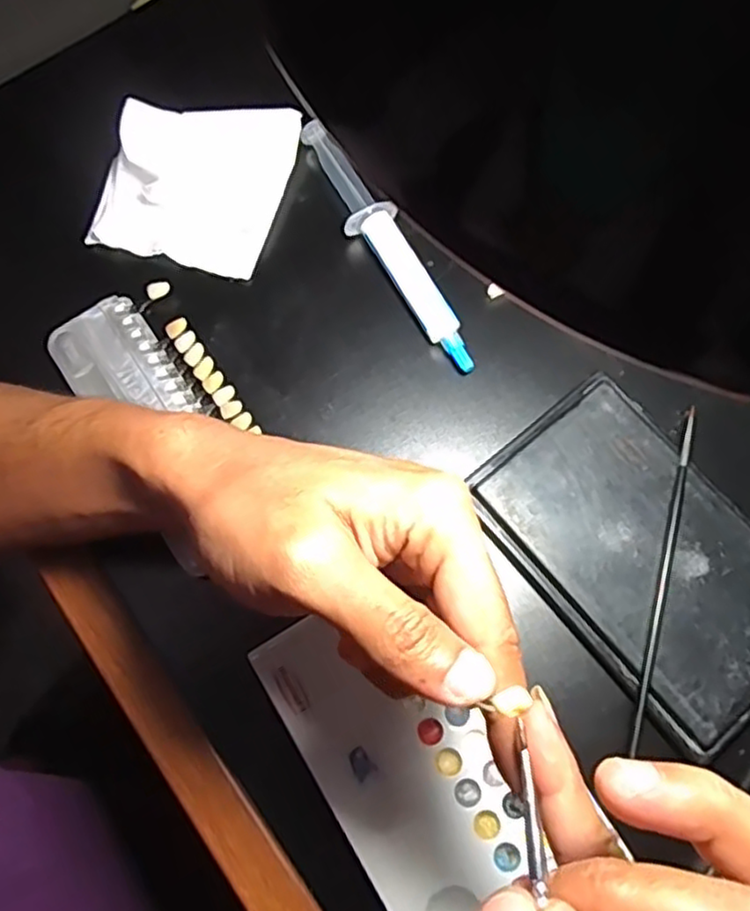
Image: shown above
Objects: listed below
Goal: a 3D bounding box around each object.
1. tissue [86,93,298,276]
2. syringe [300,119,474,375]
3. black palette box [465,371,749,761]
[{"bbox_3d":[-0.097,-0.151,0.365,0.095,0.035,0.093,13,75,6],"label":"tissue"},{"bbox_3d":[0.004,-0.111,0.362,0.024,0.022,0.161,-28,75,-6],"label":"syringe"},{"bbox_3d":[0.123,0.044,0.313,0.093,0.016,0.152,-39,77,-8],"label":"black palette box"}]

